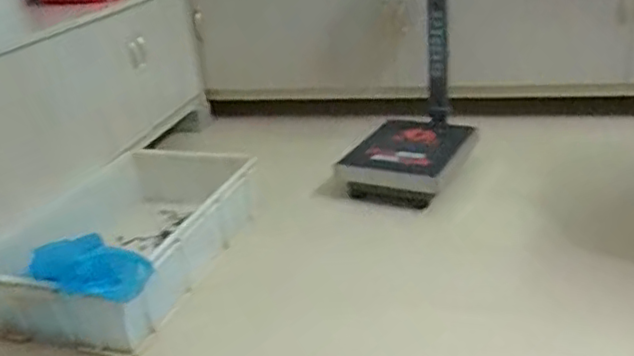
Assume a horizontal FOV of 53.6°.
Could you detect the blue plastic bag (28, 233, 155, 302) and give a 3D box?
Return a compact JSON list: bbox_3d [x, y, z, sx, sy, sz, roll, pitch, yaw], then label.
[{"bbox_3d":[-0.463,0.180,1.273,0.234,0.133,0.084,1,26,15],"label":"blue plastic bag"}]

